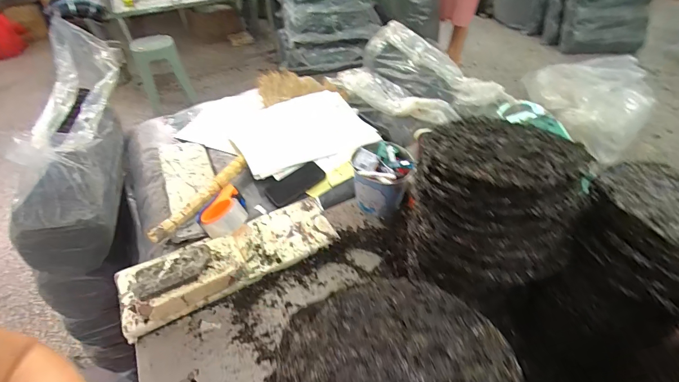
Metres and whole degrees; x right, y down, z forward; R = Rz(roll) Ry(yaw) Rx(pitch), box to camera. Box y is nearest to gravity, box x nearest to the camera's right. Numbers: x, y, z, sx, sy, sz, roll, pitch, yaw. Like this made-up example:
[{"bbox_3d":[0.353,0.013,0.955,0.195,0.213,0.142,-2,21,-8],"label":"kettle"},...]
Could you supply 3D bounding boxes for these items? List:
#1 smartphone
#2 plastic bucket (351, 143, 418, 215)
[{"bbox_3d":[-0.119,-0.019,0.899,0.160,0.014,0.068,-32,78,-12],"label":"smartphone"},{"bbox_3d":[0.102,-0.022,0.865,0.138,0.143,0.170,8,45,9],"label":"plastic bucket"}]

